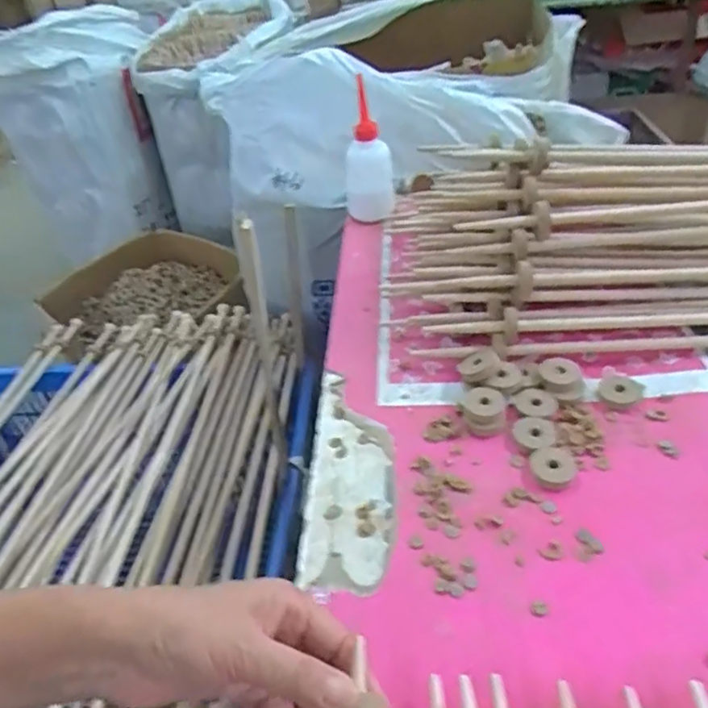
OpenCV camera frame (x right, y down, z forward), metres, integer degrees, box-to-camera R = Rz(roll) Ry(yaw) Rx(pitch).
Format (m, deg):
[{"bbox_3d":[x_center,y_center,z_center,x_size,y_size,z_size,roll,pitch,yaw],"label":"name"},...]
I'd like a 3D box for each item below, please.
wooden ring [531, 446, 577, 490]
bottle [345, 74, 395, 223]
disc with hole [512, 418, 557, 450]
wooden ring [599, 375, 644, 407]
[{"bbox_3d":[0.157,0.088,0.486,0.033,0.007,0.041,13,44,21],"label":"wooden ring"},{"bbox_3d":[0.018,-0.245,0.772,0.060,0.154,0.043,-8,40,-2],"label":"bottle"},{"bbox_3d":[0.150,0.067,0.513,0.034,0.005,0.033,-4,40,3],"label":"disc with hole"},{"bbox_3d":[0.234,0.030,0.542,0.041,0.009,0.034,-35,48,-30],"label":"wooden ring"}]

